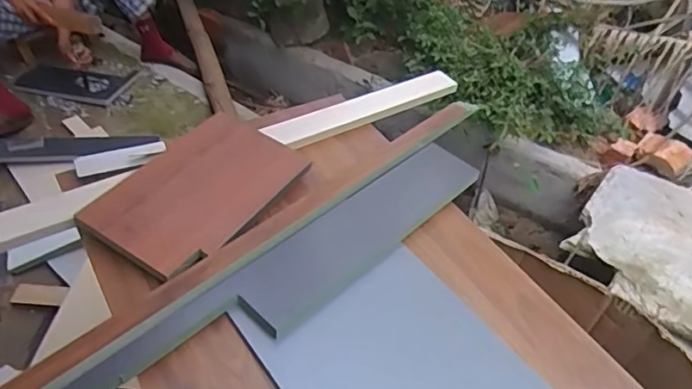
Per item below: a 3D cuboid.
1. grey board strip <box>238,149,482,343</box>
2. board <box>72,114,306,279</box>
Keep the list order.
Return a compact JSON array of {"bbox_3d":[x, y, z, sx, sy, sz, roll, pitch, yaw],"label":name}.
[{"bbox_3d":[0.030,0.038,0.712,0.089,0.017,0.386,45,53,15],"label":"grey board strip"},{"bbox_3d":[-0.182,-0.016,0.714,0.170,0.017,0.279,23,46,19],"label":"board"}]

